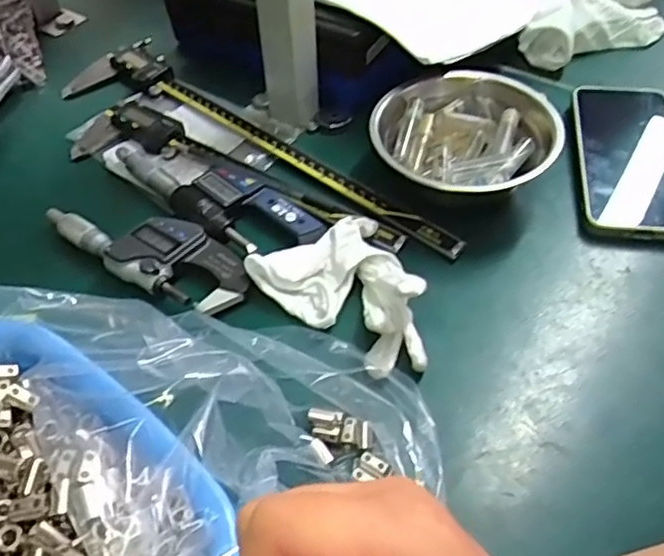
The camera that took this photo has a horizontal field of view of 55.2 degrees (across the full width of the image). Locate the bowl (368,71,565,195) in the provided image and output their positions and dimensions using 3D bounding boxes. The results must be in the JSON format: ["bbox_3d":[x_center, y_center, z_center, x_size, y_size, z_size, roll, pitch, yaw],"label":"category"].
[{"bbox_3d":[0.091,-0.092,0.449,0.122,0.051,0.122,0,50,0],"label":"bowl"}]

